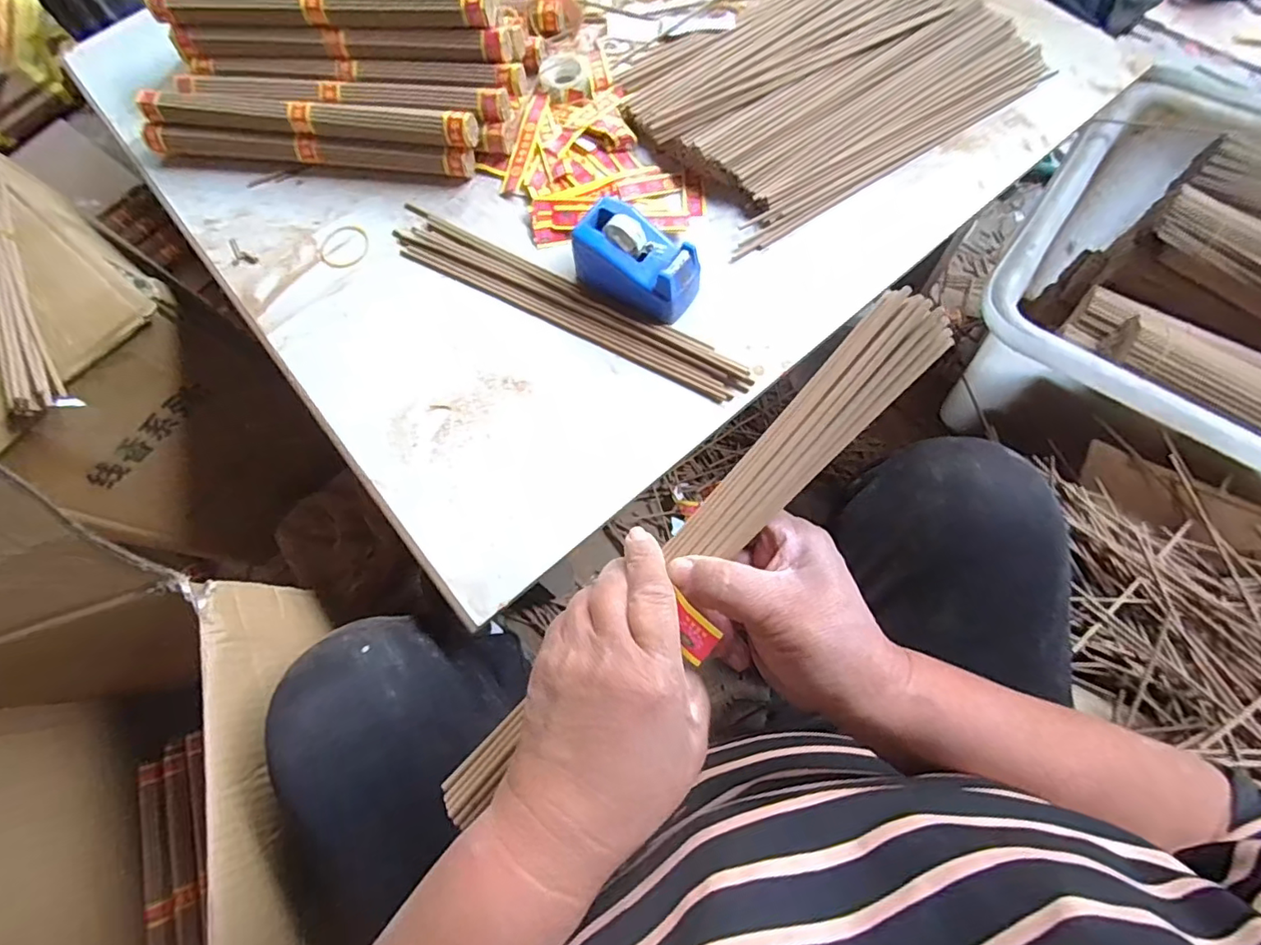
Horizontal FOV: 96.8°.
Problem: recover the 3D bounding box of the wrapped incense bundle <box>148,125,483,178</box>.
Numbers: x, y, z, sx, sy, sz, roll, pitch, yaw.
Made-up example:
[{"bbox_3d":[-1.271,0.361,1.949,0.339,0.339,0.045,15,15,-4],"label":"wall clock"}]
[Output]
[{"bbox_3d":[-0.303,-0.303,0.528,0.315,0.030,0.024,8,73,5],"label":"wrapped incense bundle"}]

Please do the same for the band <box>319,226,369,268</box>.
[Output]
[{"bbox_3d":[-0.260,-0.206,0.509,0.046,0.004,0.049,-8,69,3],"label":"band"}]

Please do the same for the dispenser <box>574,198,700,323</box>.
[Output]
[{"bbox_3d":[0.003,-0.166,0.451,0.098,0.050,0.060,36,77,13],"label":"dispenser"}]

